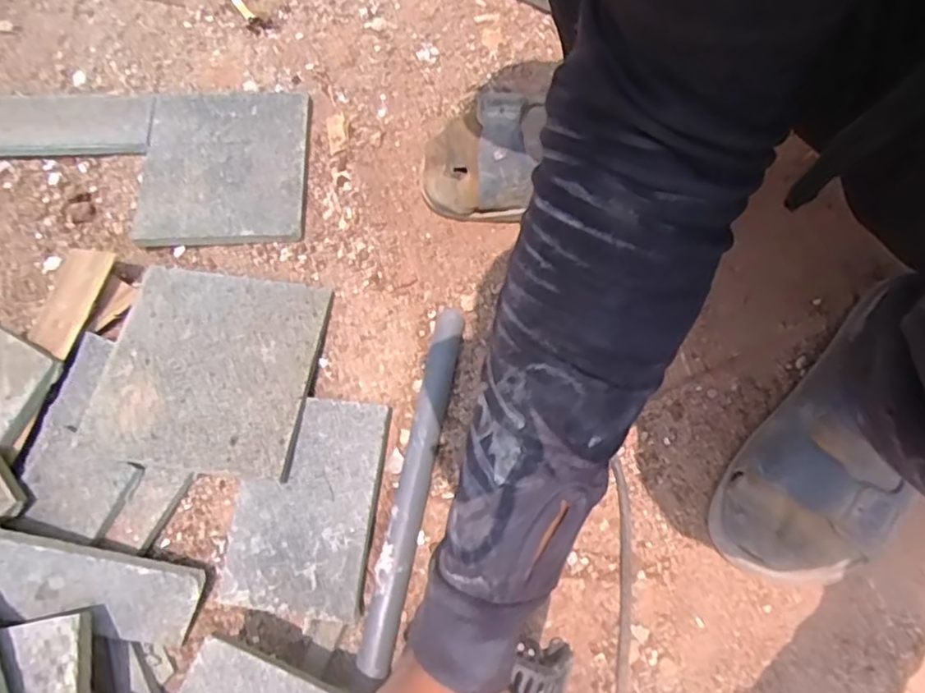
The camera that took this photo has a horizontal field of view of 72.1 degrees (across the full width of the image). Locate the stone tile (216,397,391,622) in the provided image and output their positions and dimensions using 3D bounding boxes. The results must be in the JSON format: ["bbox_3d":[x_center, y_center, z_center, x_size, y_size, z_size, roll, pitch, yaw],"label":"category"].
[{"bbox_3d":[-0.113,0.112,0.458,0.100,0.018,0.146,6,70,4],"label":"stone tile"}]

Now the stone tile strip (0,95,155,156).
[{"bbox_3d":[-0.354,-0.196,0.564,0.159,0.022,0.054,1,69,-4],"label":"stone tile strip"}]

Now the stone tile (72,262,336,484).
[{"bbox_3d":[-0.190,0.014,0.479,0.151,0.005,0.156,8,64,2],"label":"stone tile"}]

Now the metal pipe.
[{"bbox_3d":[-0.034,0.096,0.458,0.021,0.021,0.256,13,69,1],"label":"metal pipe"}]

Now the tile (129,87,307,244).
[{"bbox_3d":[-0.205,-0.159,0.549,0.137,0.017,0.154,0,69,-4],"label":"tile"}]

